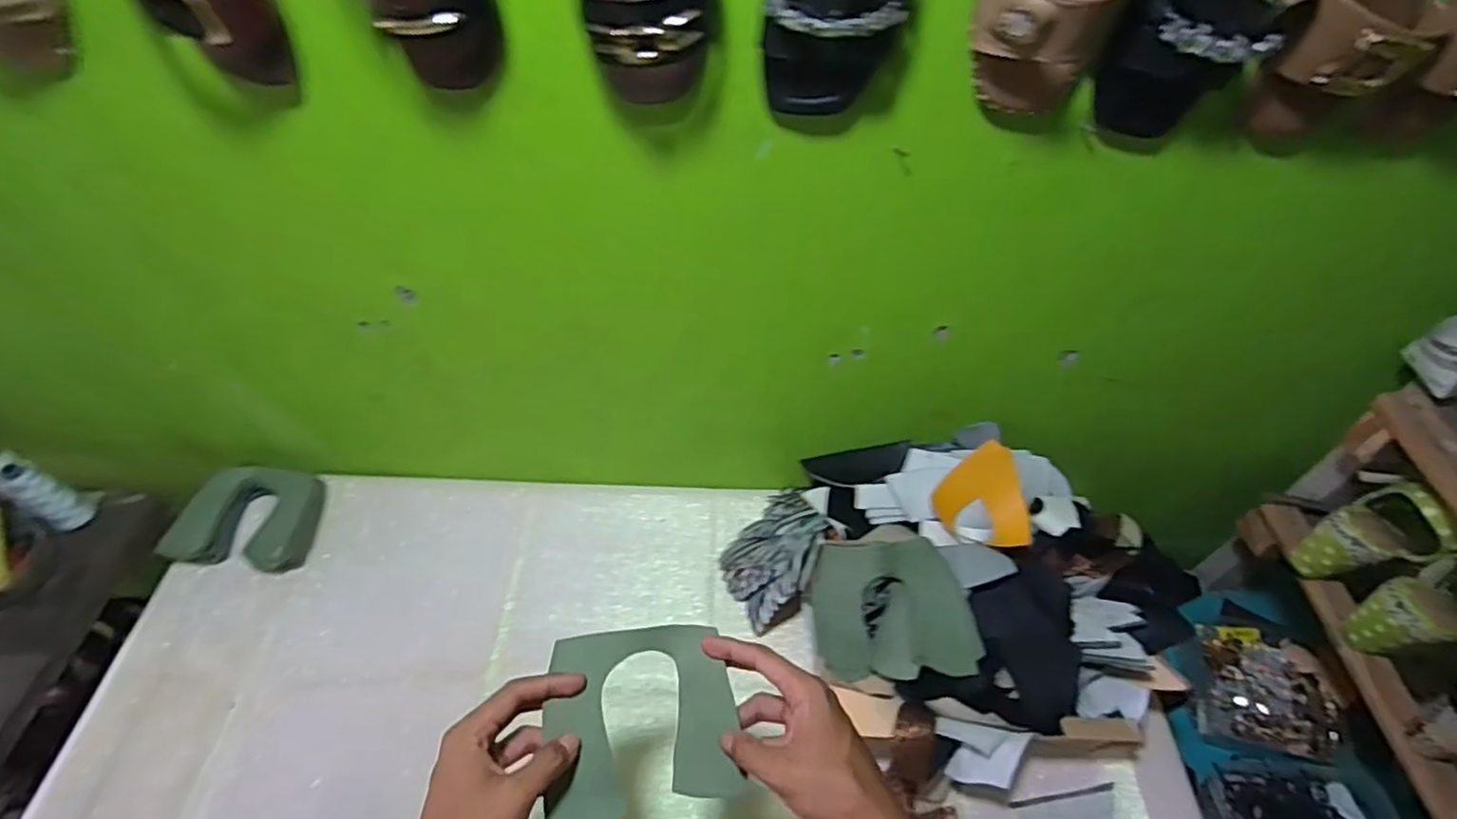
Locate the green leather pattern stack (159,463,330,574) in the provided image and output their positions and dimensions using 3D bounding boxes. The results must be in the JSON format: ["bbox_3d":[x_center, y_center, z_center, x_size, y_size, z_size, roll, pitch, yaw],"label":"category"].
[{"bbox_3d":[-0.625,0.142,0.889,0.157,0.054,0.148,6,50,3],"label":"green leather pattern stack"}]

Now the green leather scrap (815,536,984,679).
[{"bbox_3d":[0.174,0.203,0.695,0.161,0.051,0.137,1,50,-2],"label":"green leather scrap"}]

